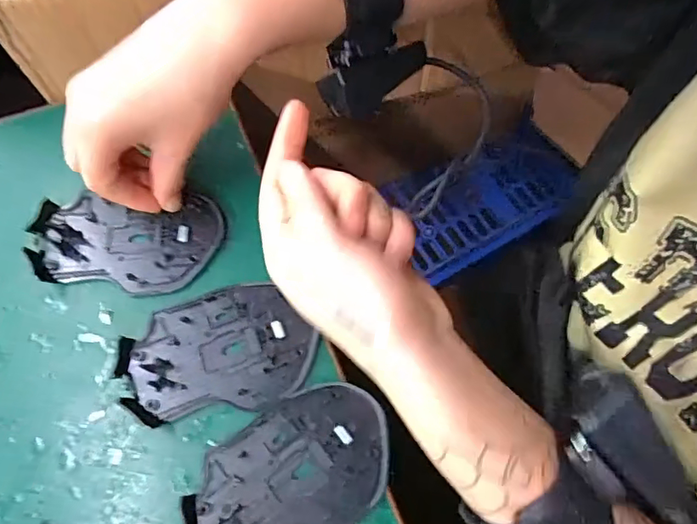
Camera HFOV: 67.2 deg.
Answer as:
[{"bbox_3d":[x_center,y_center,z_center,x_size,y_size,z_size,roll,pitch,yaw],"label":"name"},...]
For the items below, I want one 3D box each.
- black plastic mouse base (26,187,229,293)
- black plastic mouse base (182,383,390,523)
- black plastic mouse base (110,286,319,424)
[{"bbox_3d":[-0.140,-0.013,0.334,0.115,0.010,0.064,1,69,-2],"label":"black plastic mouse base"},{"bbox_3d":[-0.030,0.115,0.284,0.112,0.009,0.071,-27,71,-9],"label":"black plastic mouse base"},{"bbox_3d":[-0.077,0.051,0.309,0.109,0.009,0.072,-10,70,-3],"label":"black plastic mouse base"}]

